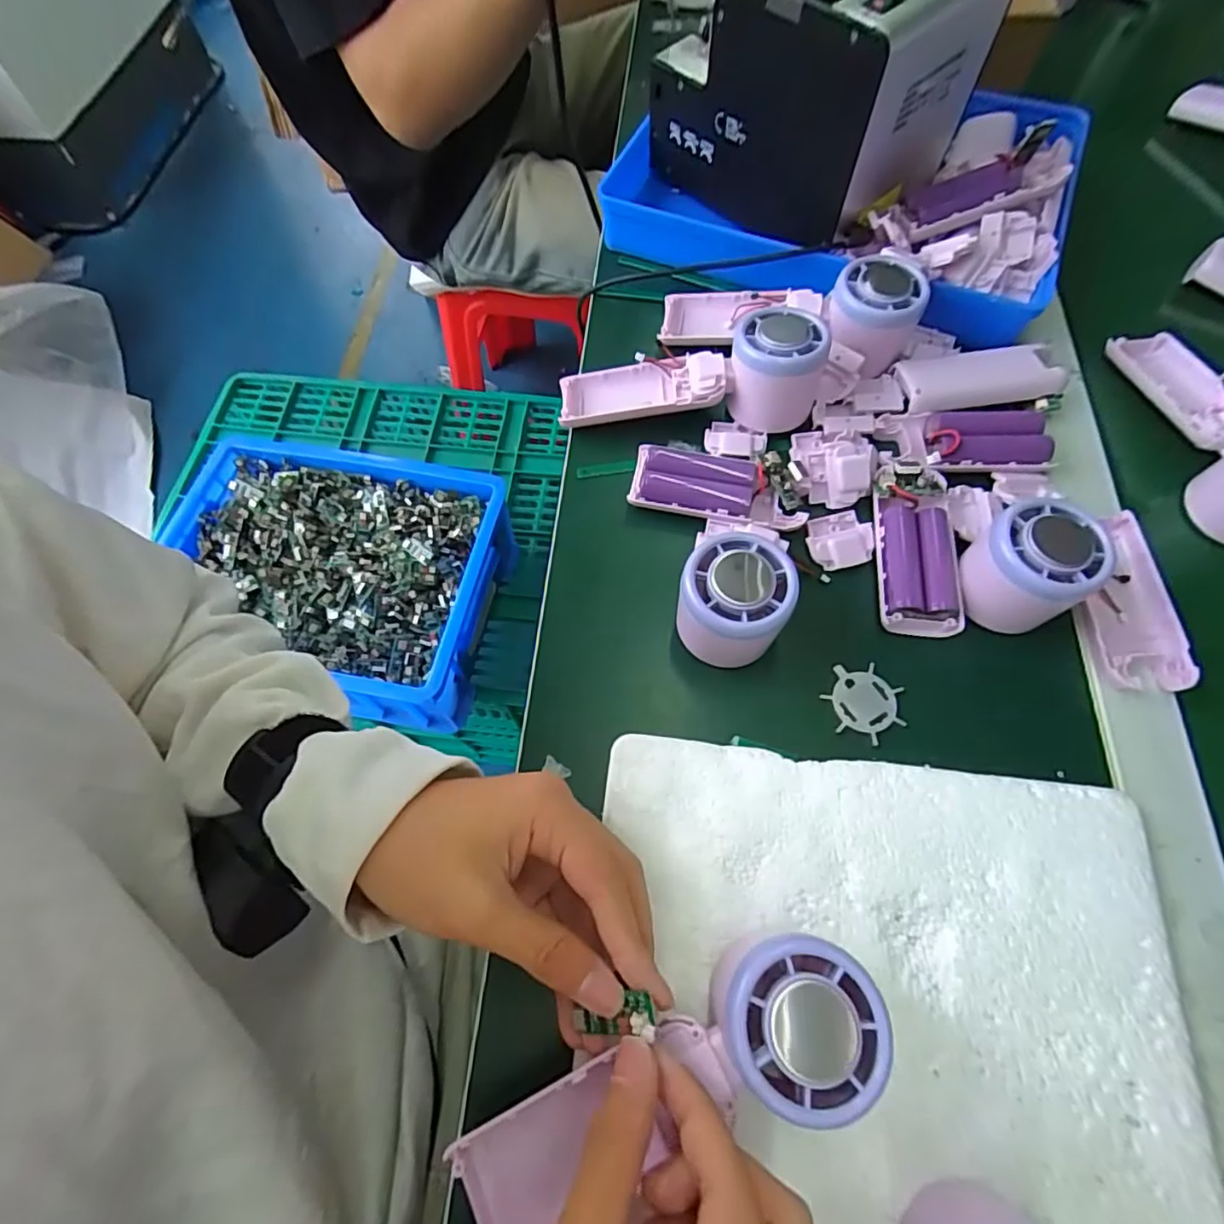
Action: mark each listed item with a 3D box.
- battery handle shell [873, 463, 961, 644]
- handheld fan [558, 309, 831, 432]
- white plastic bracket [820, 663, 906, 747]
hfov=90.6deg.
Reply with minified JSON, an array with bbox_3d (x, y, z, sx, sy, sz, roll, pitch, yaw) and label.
[{"bbox_3d":[0.174,-0.038,0.346,0.045,0.019,0.102,3,65,3],"label":"battery handle shell"},{"bbox_3d":[0.049,-0.146,0.390,0.166,0.061,0.067,-1,64,16],"label":"handheld fan"},{"bbox_3d":[0.132,0.047,0.319,0.037,0.005,0.041,-30,68,-12],"label":"white plastic bracket"}]

